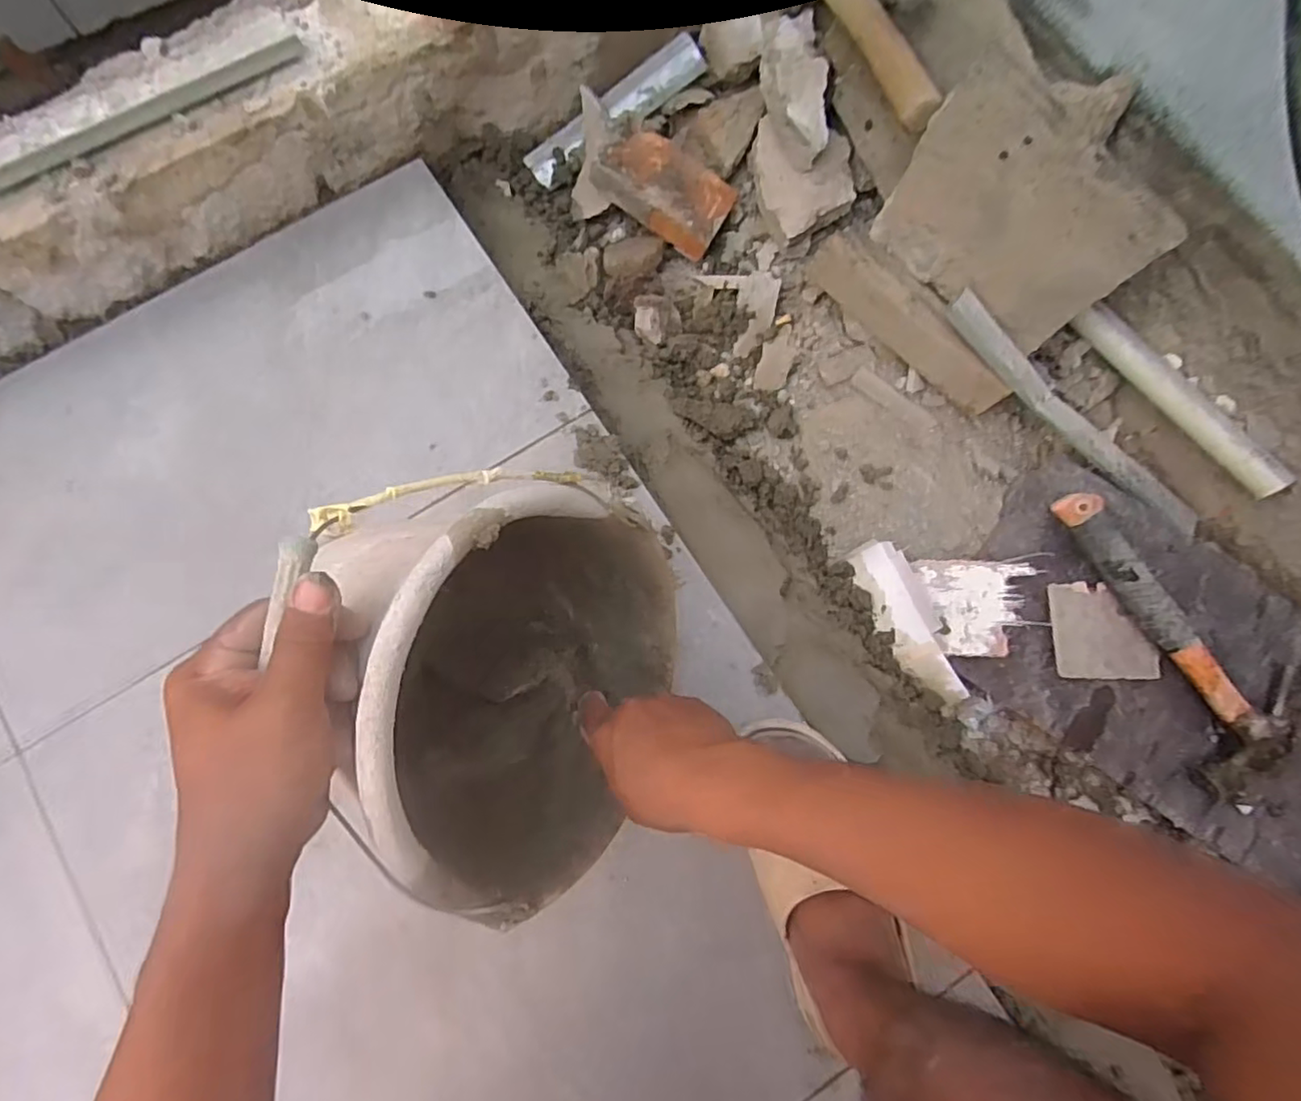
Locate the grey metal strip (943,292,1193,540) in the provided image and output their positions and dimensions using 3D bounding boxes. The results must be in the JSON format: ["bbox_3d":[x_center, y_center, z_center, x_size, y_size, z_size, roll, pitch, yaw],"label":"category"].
[{"bbox_3d":[0.430,-0.132,0.630,0.374,0.030,0.048,35,78,-13],"label":"grey metal strip"}]

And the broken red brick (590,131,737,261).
[{"bbox_3d":[0.015,-0.397,0.688,0.143,0.044,0.081,31,90,-11],"label":"broken red brick"}]

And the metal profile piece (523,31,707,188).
[{"bbox_3d":[-0.041,-0.504,0.715,0.228,0.021,0.044,-32,80,5],"label":"metal profile piece"}]

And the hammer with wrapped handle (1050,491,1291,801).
[{"bbox_3d":[0.486,0.068,0.572,0.102,0.054,0.296,-26,79,-7],"label":"hammer with wrapped handle"}]

